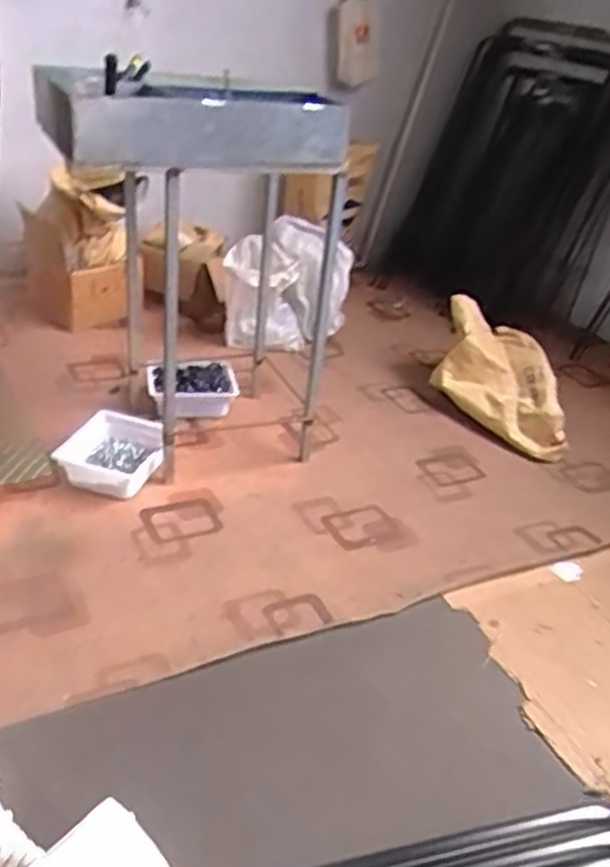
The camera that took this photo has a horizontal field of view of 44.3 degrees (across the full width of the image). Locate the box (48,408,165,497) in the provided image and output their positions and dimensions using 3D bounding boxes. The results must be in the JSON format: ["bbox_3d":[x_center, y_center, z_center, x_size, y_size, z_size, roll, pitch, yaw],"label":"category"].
[{"bbox_3d":[-0.487,0.055,1.898,0.253,0.098,0.238,12,32,10],"label":"box"}]

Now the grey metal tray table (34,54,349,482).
[{"bbox_3d":[-0.230,-0.355,1.752,0.655,0.843,0.345,-2,32,-17],"label":"grey metal tray table"}]

